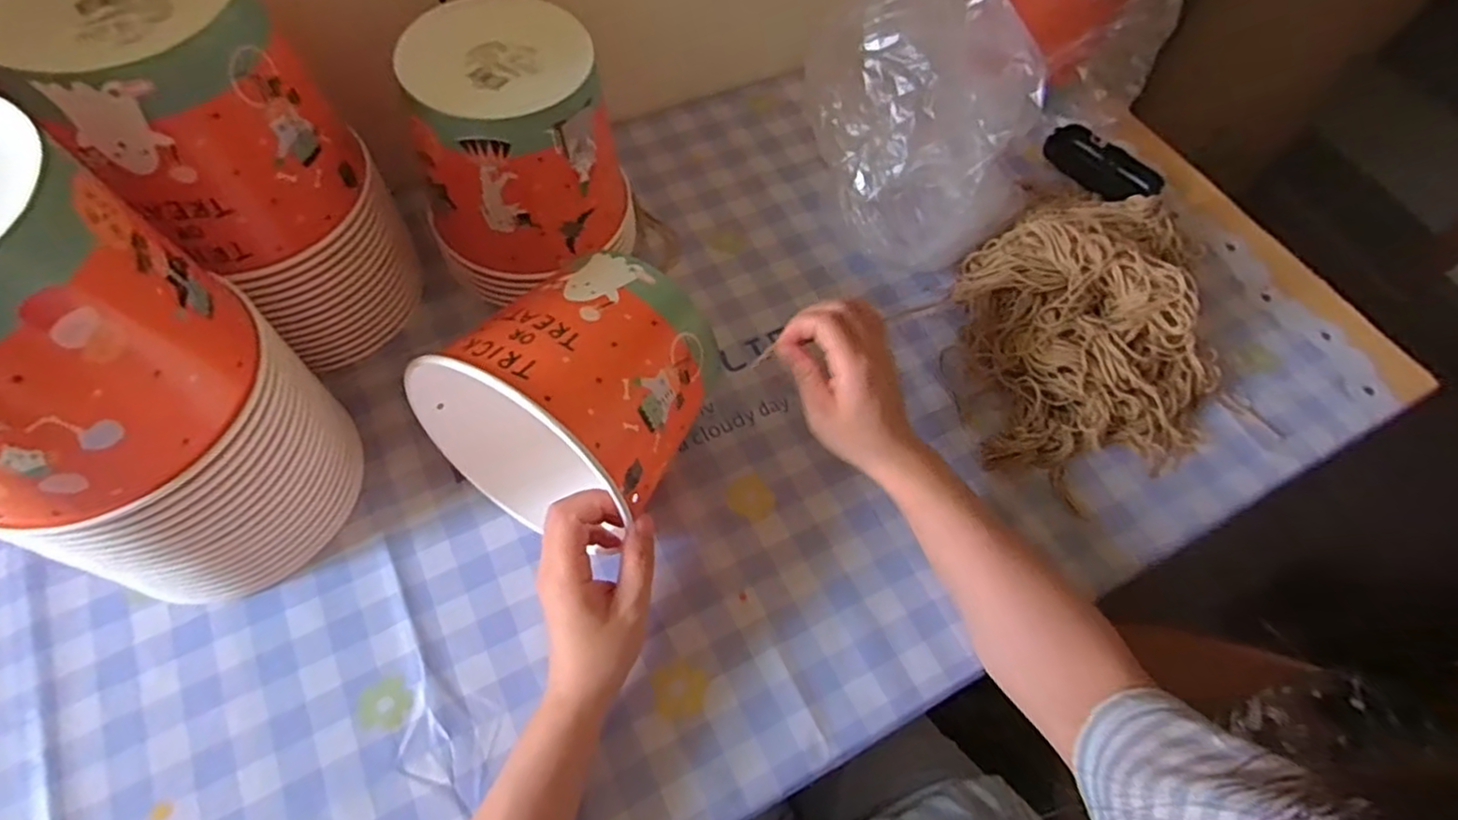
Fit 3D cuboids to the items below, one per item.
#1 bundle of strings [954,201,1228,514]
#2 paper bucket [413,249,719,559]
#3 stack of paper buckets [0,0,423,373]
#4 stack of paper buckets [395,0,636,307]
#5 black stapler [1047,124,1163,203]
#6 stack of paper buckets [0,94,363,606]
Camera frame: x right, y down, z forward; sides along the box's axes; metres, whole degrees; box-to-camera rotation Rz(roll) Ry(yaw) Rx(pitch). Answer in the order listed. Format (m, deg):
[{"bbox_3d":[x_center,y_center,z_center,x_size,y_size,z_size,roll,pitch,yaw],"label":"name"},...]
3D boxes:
[{"bbox_3d":[0.292,-0.077,0.560,0.202,0.079,0.282,2,61,-2],"label":"bundle of strings"},{"bbox_3d":[-0.107,-0.020,0.449,0.168,0.146,0.136,19,62,7],"label":"paper bucket"},{"bbox_3d":[-0.313,-0.153,0.470,0.137,0.240,0.144,-38,69,-21],"label":"stack of paper buckets"},{"bbox_3d":[-0.155,-0.192,0.545,0.145,0.174,0.147,-10,63,-8],"label":"stack of paper buckets"},{"bbox_3d":[0.362,-0.237,0.682,0.045,0.024,0.111,-40,70,-22],"label":"black stapler"},{"bbox_3d":[-0.326,-0.010,0.377,0.151,0.268,0.148,35,66,15],"label":"stack of paper buckets"}]

